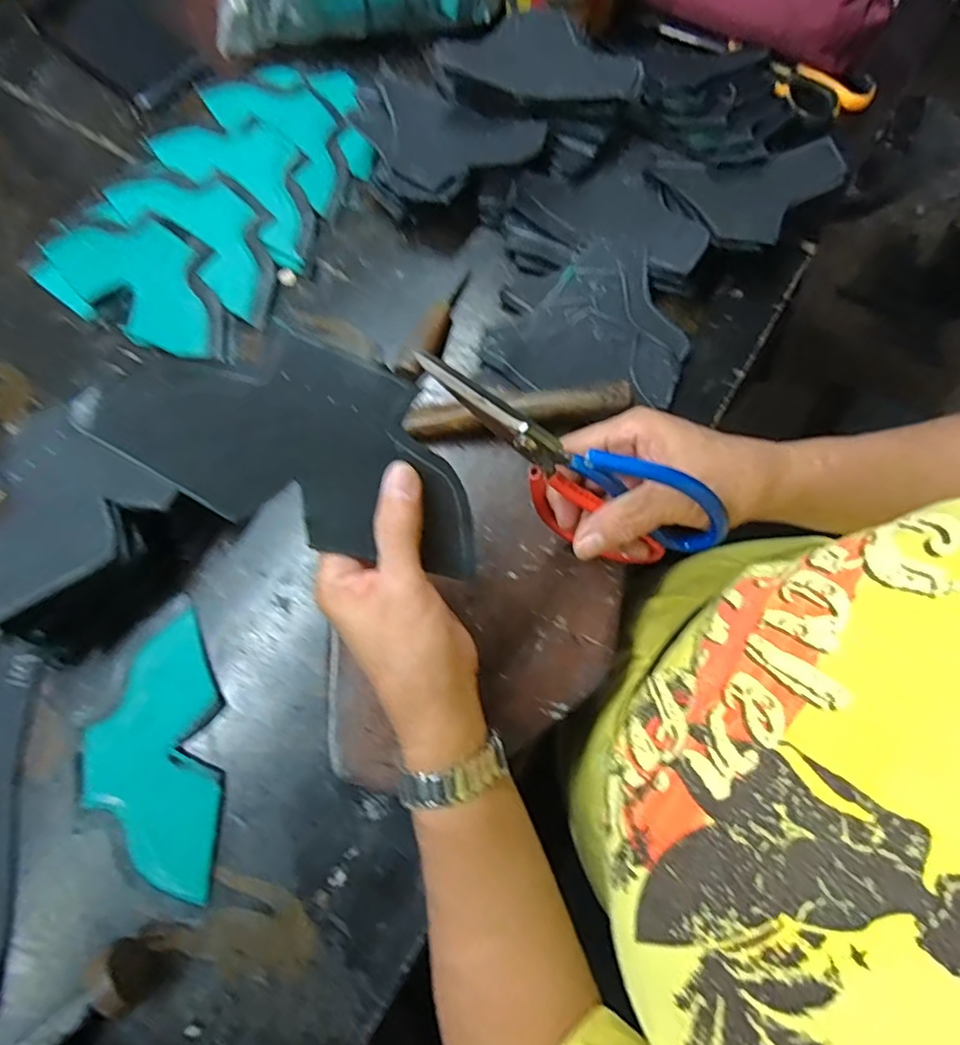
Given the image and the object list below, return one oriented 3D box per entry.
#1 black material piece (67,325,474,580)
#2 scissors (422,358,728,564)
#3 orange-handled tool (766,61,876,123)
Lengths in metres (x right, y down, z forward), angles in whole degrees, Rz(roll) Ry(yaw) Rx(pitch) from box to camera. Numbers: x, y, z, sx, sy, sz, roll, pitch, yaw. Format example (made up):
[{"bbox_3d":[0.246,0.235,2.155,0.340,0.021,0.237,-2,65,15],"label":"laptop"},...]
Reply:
[{"bbox_3d":[-0.079,-0.037,0.271,0.174,0.006,0.089,18,97,-15],"label":"black material piece"},{"bbox_3d":[0.043,-0.026,0.304,0.184,0.097,0.025,31,76,-22],"label":"scissors"},{"bbox_3d":[0.291,-0.368,0.501,0.089,0.015,0.045,16,76,6],"label":"orange-handled tool"}]

